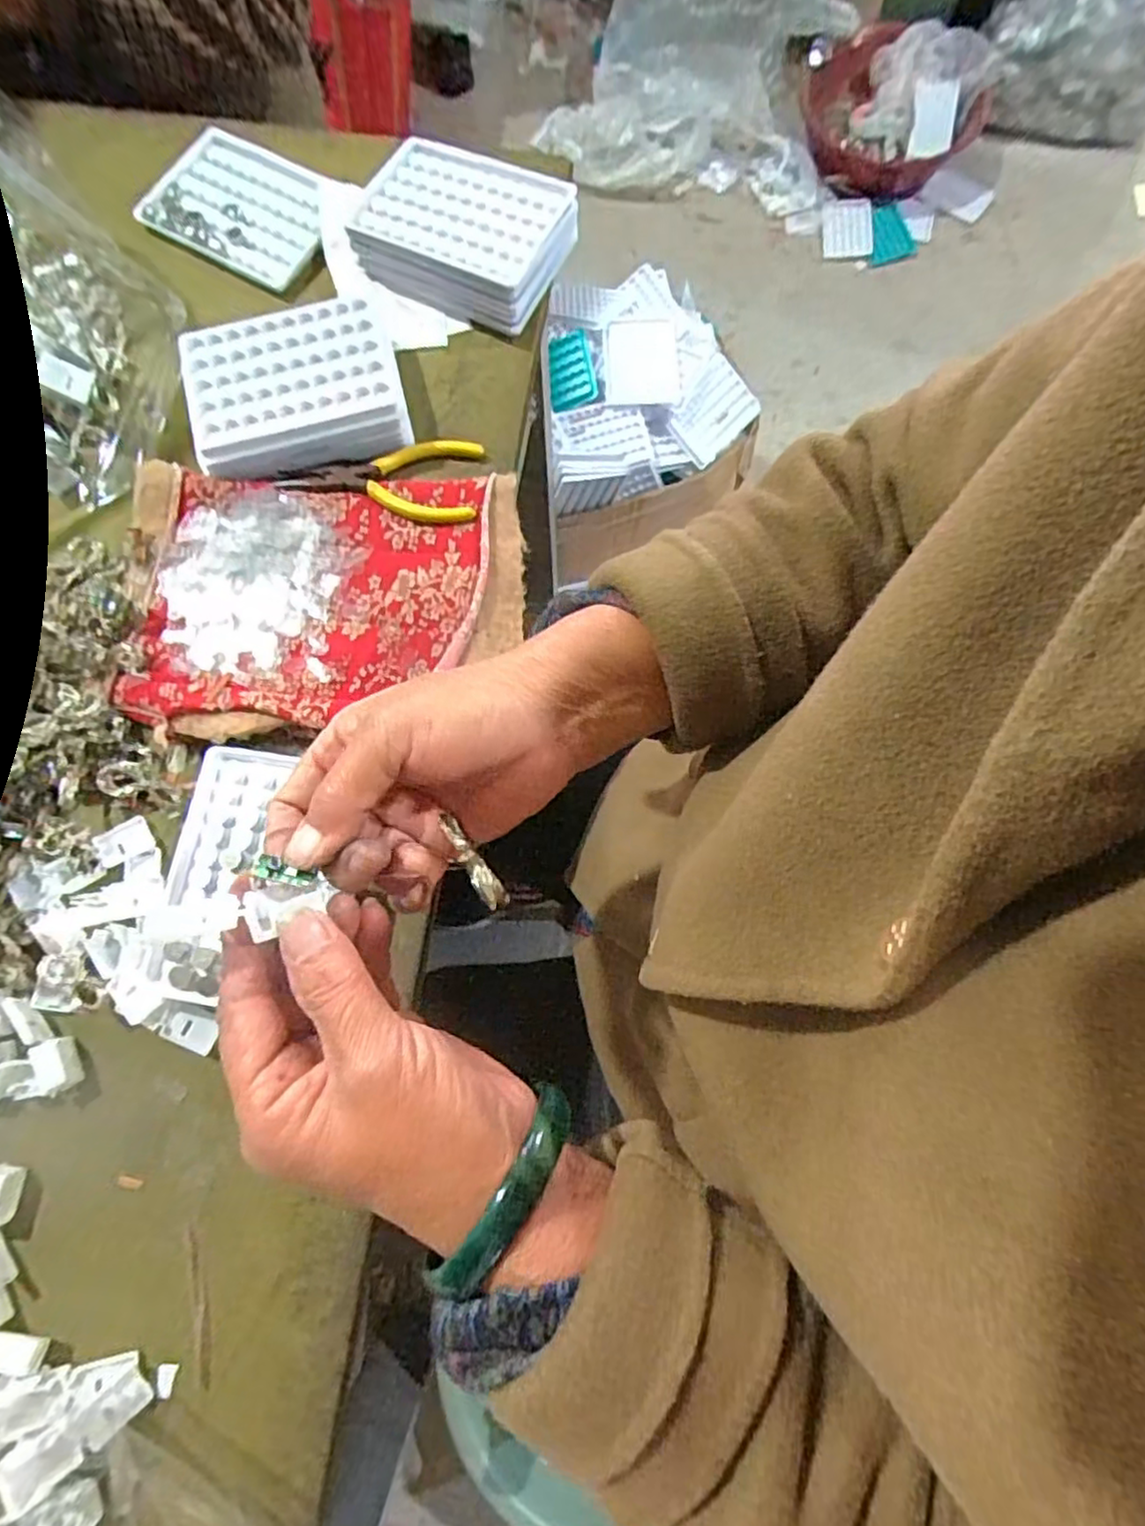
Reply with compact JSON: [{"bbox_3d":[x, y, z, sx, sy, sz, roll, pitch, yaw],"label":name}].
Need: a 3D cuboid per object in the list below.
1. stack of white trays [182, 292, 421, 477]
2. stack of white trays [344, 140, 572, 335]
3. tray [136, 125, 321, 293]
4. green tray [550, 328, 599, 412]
[{"bbox_3d":[-0.172,-0.234,0.417,0.126,0.029,0.090,-15,77,-4],"label":"stack of white trays"},{"bbox_3d":[-0.073,-0.358,0.449,0.132,0.034,0.096,24,78,5],"label":"stack of white trays"},{"bbox_3d":[-0.232,-0.391,0.472,0.121,0.012,0.089,28,78,8],"label":"tray"},{"bbox_3d":[-0.002,-0.508,0.864,0.059,0.020,0.105,-5,77,-2],"label":"green tray"}]

